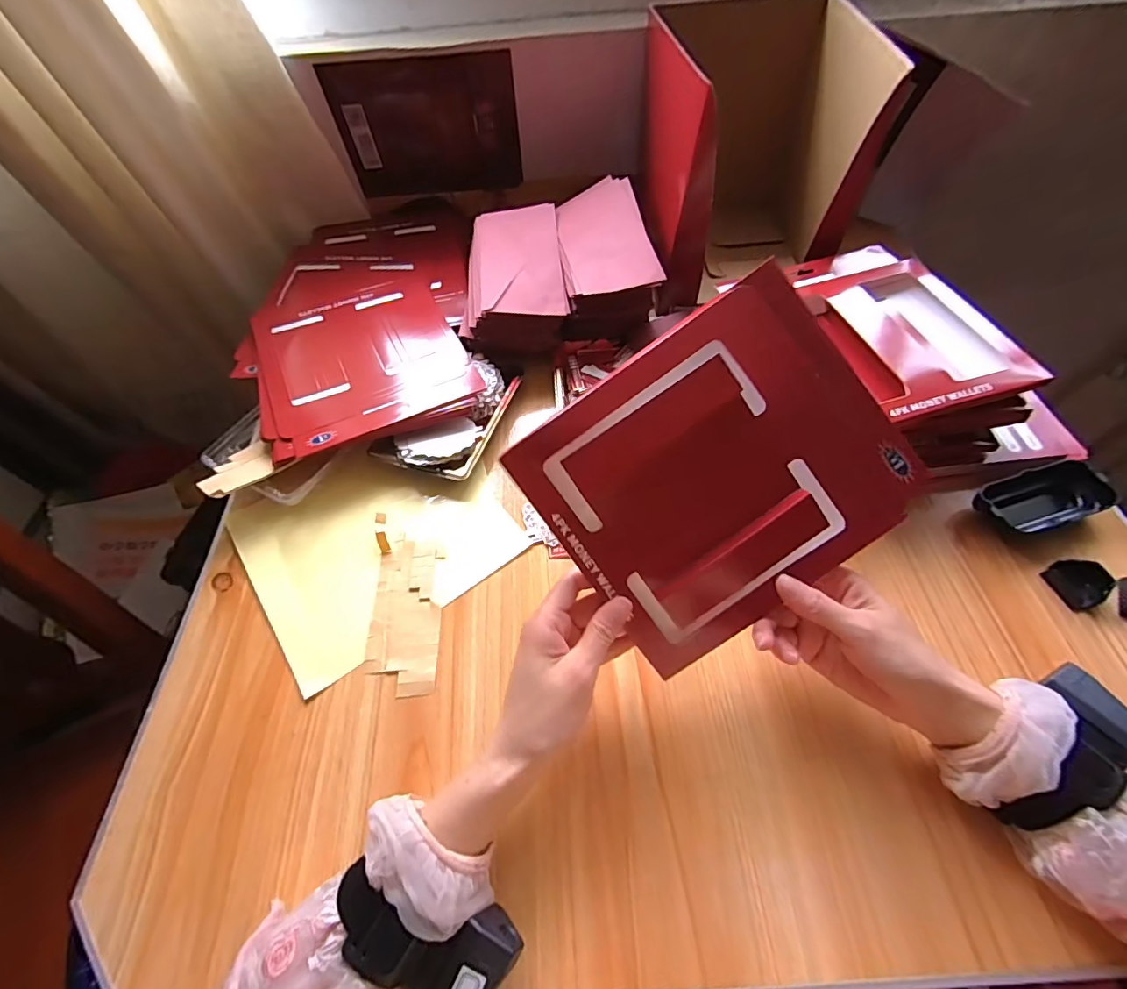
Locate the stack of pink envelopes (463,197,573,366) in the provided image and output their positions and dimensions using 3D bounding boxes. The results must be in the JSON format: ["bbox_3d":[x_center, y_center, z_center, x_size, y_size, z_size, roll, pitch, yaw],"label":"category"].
[{"bbox_3d":[-0.059,-0.254,0.598,0.116,0.076,0.191,-5,57,0],"label":"stack of pink envelopes"}]

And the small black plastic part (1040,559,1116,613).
[{"bbox_3d":[0.428,0.072,0.411,0.039,0.021,0.039,-17,58,-8],"label":"small black plastic part"}]

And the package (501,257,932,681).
[{"bbox_3d":[0.108,-0.015,0.335,0.227,0.013,0.191,-37,95,1],"label":"package"}]

